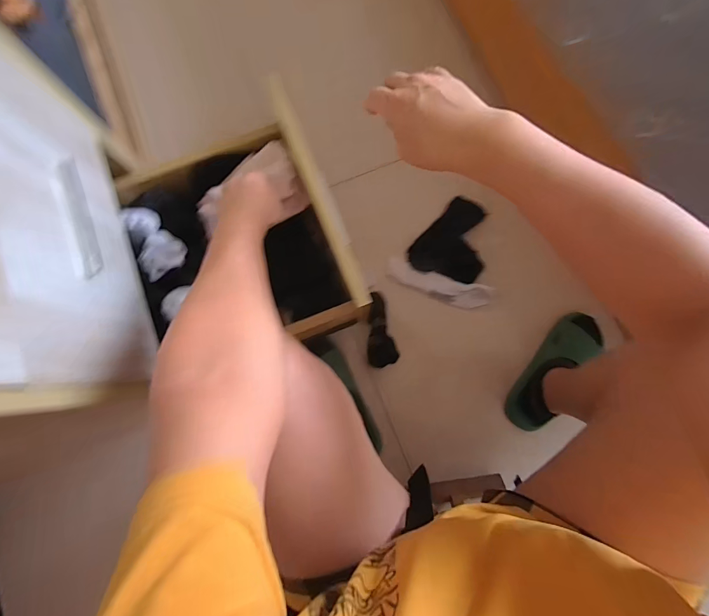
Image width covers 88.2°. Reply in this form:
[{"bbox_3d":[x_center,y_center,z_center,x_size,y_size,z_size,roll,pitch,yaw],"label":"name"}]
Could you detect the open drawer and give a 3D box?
[{"bbox_3d":[-0.192,-0.113,0.564,0.309,0.151,0.373,-22,80,-3],"label":"open drawer"}]

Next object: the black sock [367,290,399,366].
[{"bbox_3d":[0.044,0.043,0.723,0.058,0.026,0.141,-16,80,-2],"label":"black sock"}]

